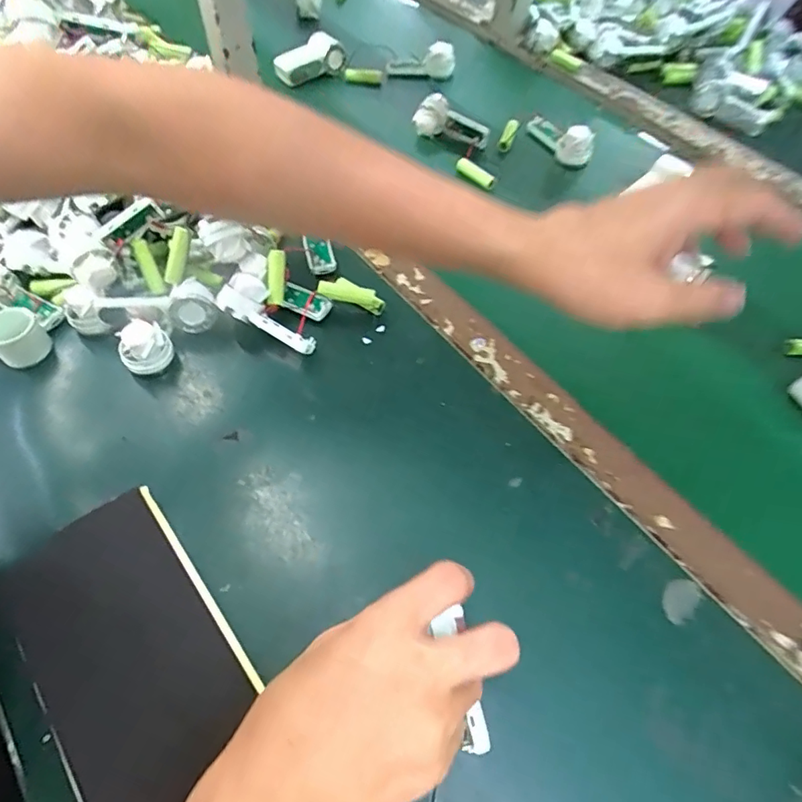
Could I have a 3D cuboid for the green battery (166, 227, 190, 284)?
[{"bbox_3d":[-0.203,-0.131,0.471,0.015,0.051,0.012,26,21,13],"label":"green battery"}]

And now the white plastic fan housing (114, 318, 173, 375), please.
[{"bbox_3d":[-0.213,-0.044,0.436,0.036,0.037,0.035,3,58,0],"label":"white plastic fan housing"}]

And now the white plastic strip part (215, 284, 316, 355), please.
[{"bbox_3d":[-0.116,-0.069,0.451,0.092,0.014,0.020,31,61,-1],"label":"white plastic strip part"}]

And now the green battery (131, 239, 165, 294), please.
[{"bbox_3d":[-0.225,-0.119,0.467,0.014,0.048,0.014,-21,23,-14],"label":"green battery"}]

